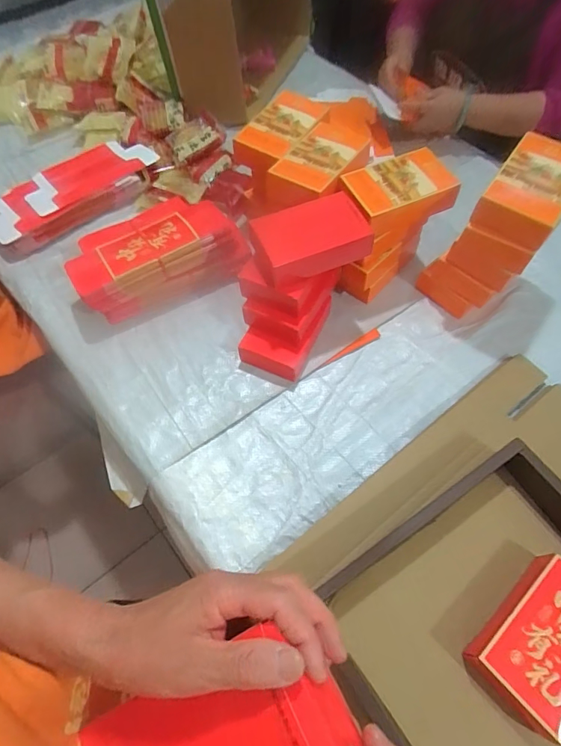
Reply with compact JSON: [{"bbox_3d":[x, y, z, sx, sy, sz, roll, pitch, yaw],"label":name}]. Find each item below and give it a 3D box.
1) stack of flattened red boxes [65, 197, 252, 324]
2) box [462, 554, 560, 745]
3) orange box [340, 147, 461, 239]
[{"bbox_3d":[-0.218,-0.215,0.779,0.291,0.091,0.161,-24,63,-12],"label":"stack of flattened red boxes"},{"bbox_3d":[0.292,0.298,0.484,0.164,0.050,0.108,-38,66,-18],"label":"box"},{"bbox_3d":[0.182,-0.281,0.682,0.161,0.053,0.104,-19,62,-9],"label":"orange box"}]

